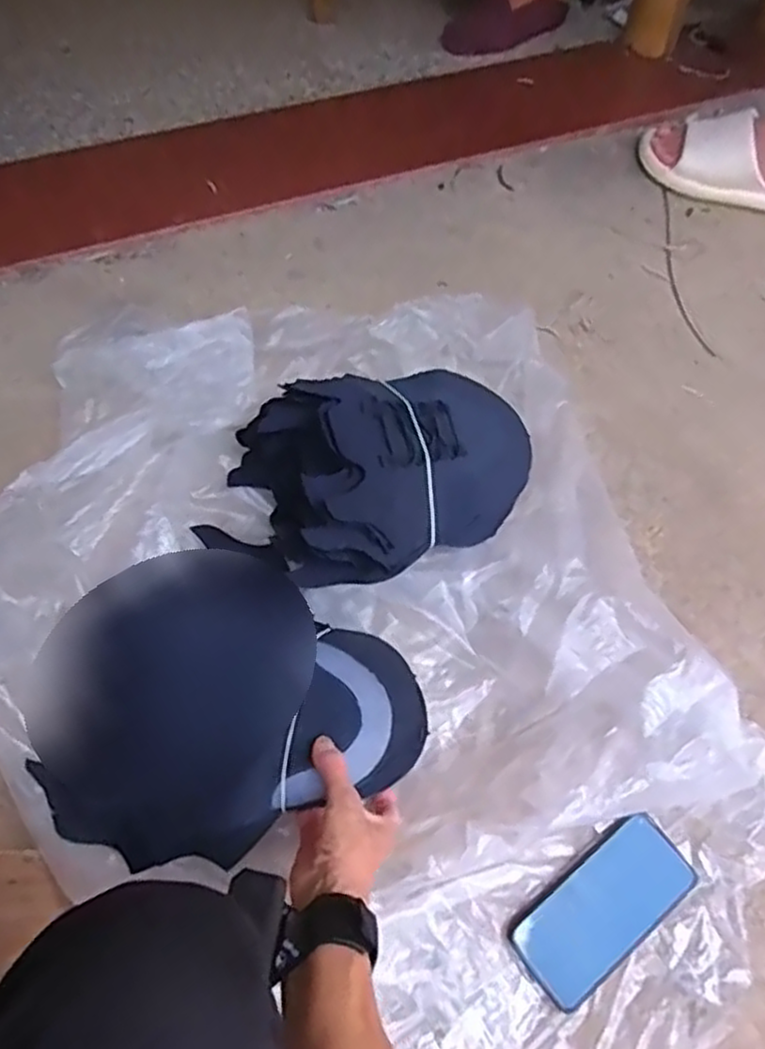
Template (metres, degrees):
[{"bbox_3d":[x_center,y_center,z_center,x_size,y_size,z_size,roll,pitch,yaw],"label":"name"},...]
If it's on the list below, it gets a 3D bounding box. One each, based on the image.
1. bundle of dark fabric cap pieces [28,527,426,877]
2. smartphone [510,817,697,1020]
[{"bbox_3d":[-0.149,0.131,0.623,0.296,0.059,0.283,-23,65,-13],"label":"bundle of dark fabric cap pieces"},{"bbox_3d":[0.187,0.322,0.606,0.160,0.010,0.077,-33,67,-18],"label":"smartphone"}]

